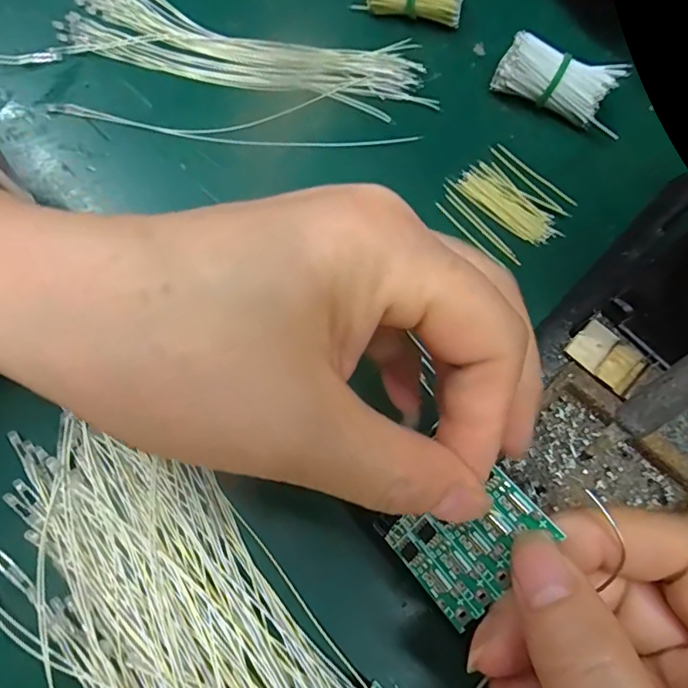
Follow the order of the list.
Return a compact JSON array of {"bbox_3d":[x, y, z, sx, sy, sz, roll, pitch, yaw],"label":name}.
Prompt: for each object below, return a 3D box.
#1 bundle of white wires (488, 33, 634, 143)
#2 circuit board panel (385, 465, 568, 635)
[{"bbox_3d":[0.106,-0.127,0.240,0.062,0.028,0.019,24,72,7],"label":"bundle of white wires"},{"bbox_3d":[0.034,0.053,0.134,0.030,0.004,0.039,45,107,25],"label":"circuit board panel"}]

